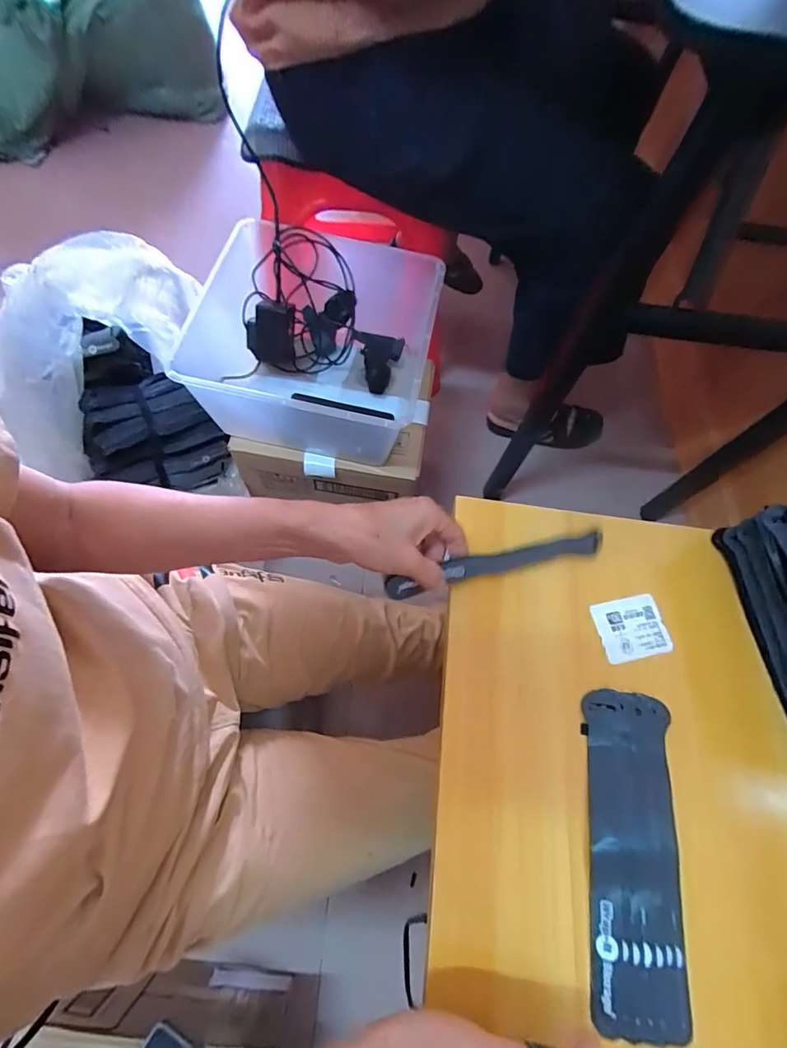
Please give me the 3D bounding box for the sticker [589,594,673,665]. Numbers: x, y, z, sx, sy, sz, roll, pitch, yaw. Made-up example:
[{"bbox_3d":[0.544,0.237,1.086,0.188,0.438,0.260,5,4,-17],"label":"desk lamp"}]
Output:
[{"bbox_3d":[0.198,0.087,0.384,0.060,0.004,0.049,-9,70,-9],"label":"sticker"}]

